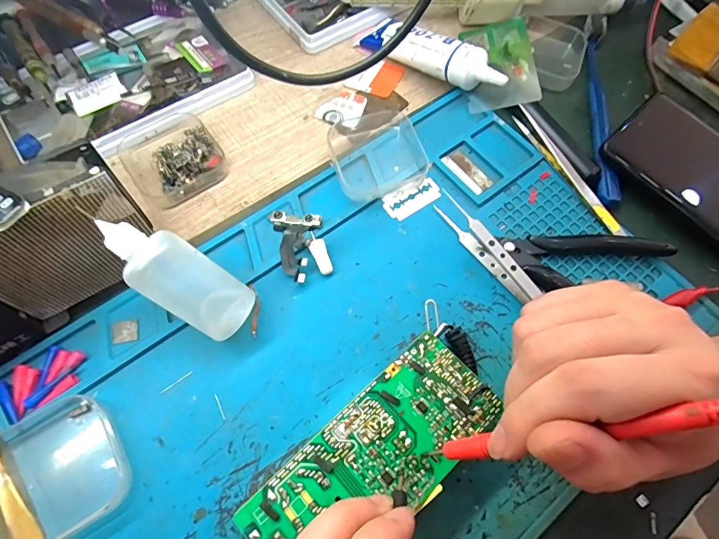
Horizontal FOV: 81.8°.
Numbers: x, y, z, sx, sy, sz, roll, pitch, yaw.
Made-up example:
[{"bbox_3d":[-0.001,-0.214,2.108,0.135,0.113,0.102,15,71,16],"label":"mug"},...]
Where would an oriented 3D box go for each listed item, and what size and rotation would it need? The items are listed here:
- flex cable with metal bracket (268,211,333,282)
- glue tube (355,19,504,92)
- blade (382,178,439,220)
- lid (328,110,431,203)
[{"bbox_3d":[-0.038,-0.018,0.273,0.031,0.009,0.053,-17,69,-9],"label":"flex cable with metal bracket"},{"bbox_3d":[0.057,-0.177,0.332,0.133,0.023,0.039,35,69,27],"label":"glue tube"},{"bbox_3d":[0.038,-0.051,0.295,0.042,0.004,0.021,-29,71,-14],"label":"blade"},{"bbox_3d":[0.012,-0.087,0.305,0.066,0.008,0.078,-17,69,-9],"label":"lid"}]

